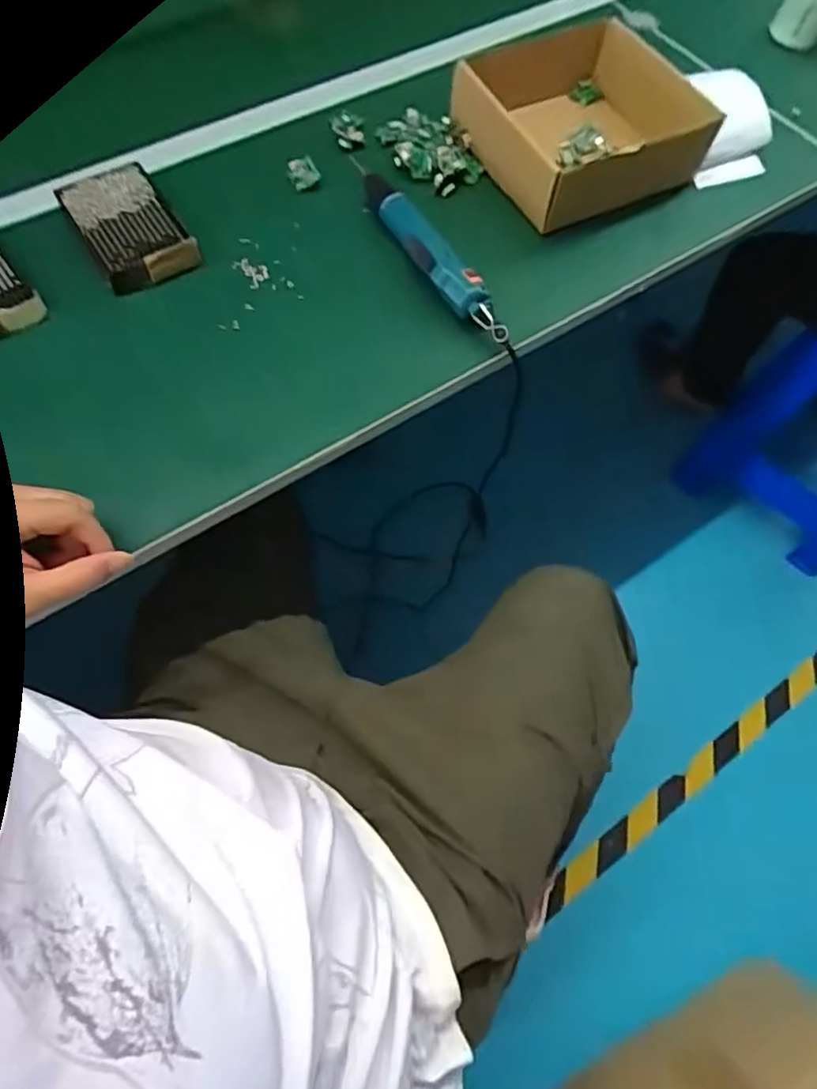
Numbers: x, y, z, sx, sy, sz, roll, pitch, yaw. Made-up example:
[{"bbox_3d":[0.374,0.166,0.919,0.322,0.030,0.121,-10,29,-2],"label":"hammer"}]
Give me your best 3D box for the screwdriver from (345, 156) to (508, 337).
[{"bbox_3d":[0.013,-0.286,0.591,0.030,0.033,0.248,-30,71,-15],"label":"screwdriver"}]

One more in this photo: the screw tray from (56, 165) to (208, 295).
[{"bbox_3d":[-0.260,-0.296,0.587,0.083,0.027,0.139,-31,71,-15],"label":"screw tray"}]

